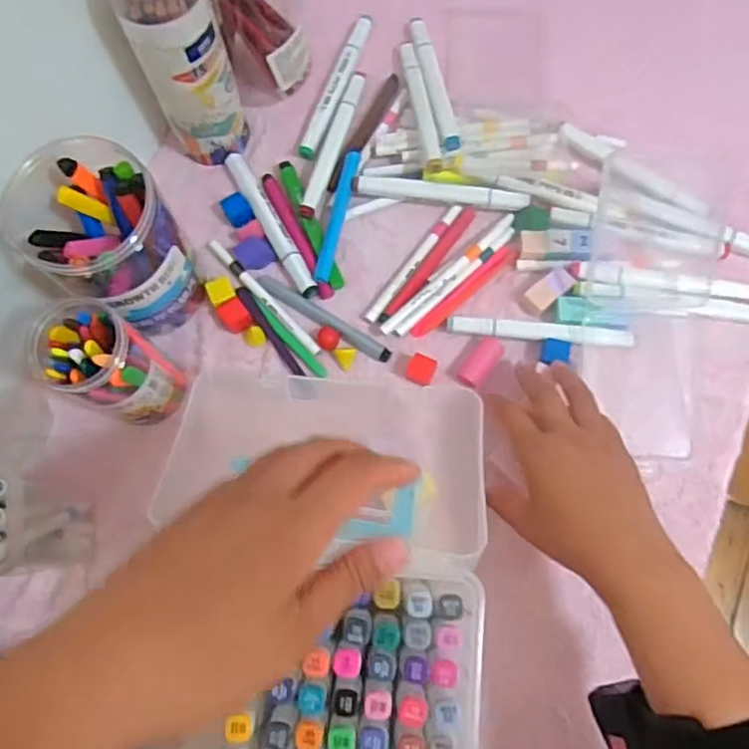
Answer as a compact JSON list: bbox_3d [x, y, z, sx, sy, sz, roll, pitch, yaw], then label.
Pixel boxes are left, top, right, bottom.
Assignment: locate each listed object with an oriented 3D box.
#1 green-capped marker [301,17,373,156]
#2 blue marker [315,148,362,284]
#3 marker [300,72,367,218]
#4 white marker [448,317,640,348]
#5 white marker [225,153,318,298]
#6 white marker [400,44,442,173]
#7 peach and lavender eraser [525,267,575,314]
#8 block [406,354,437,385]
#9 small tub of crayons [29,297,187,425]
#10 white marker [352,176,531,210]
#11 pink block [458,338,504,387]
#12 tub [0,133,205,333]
[{"bbox_3d":[-0.033,-0.261,0.592,0.019,0.016,0.155,21,77,7],"label":"green-capped marker"},{"bbox_3d":[-0.030,-0.138,0.553,0.015,0.013,0.128,13,76,5],"label":"blue marker"},{"bbox_3d":[-0.035,-0.203,0.567,0.015,0.012,0.151,17,76,6],"label":"marker"},{"bbox_3d":[0.133,-0.034,0.524,0.145,0.016,0.016,7,75,3],"label":"white marker"},{"bbox_3d":[-0.089,-0.129,0.552,0.016,0.010,0.147,-29,76,-6],"label":"white marker"},{"bbox_3d":[0.039,-0.236,0.566,0.013,0.010,0.151,-8,63,-1],"label":"white marker"},{"bbox_3d":[0.141,-0.068,0.532,0.042,0.016,0.022,-39,78,-8],"label":"peach and lavender eraser"},{"bbox_3d":[0.037,-0.004,0.516,0.021,0.013,0.023,20,77,6],"label":"block"},{"bbox_3d":[-0.187,-0.005,0.470,0.071,0.116,0.064,40,79,11],"label":"small tub of crayons"},{"bbox_3d":[0.055,-0.152,0.542,0.144,0.013,0.015,6,75,3],"label":"white marker"},{"bbox_3d":[0.085,-0.010,0.522,0.021,0.013,0.046,37,79,10],"label":"pink block"},{"bbox_3d":[-0.197,-0.095,0.483,0.115,0.118,0.101,40,79,11],"label":"tub"}]

